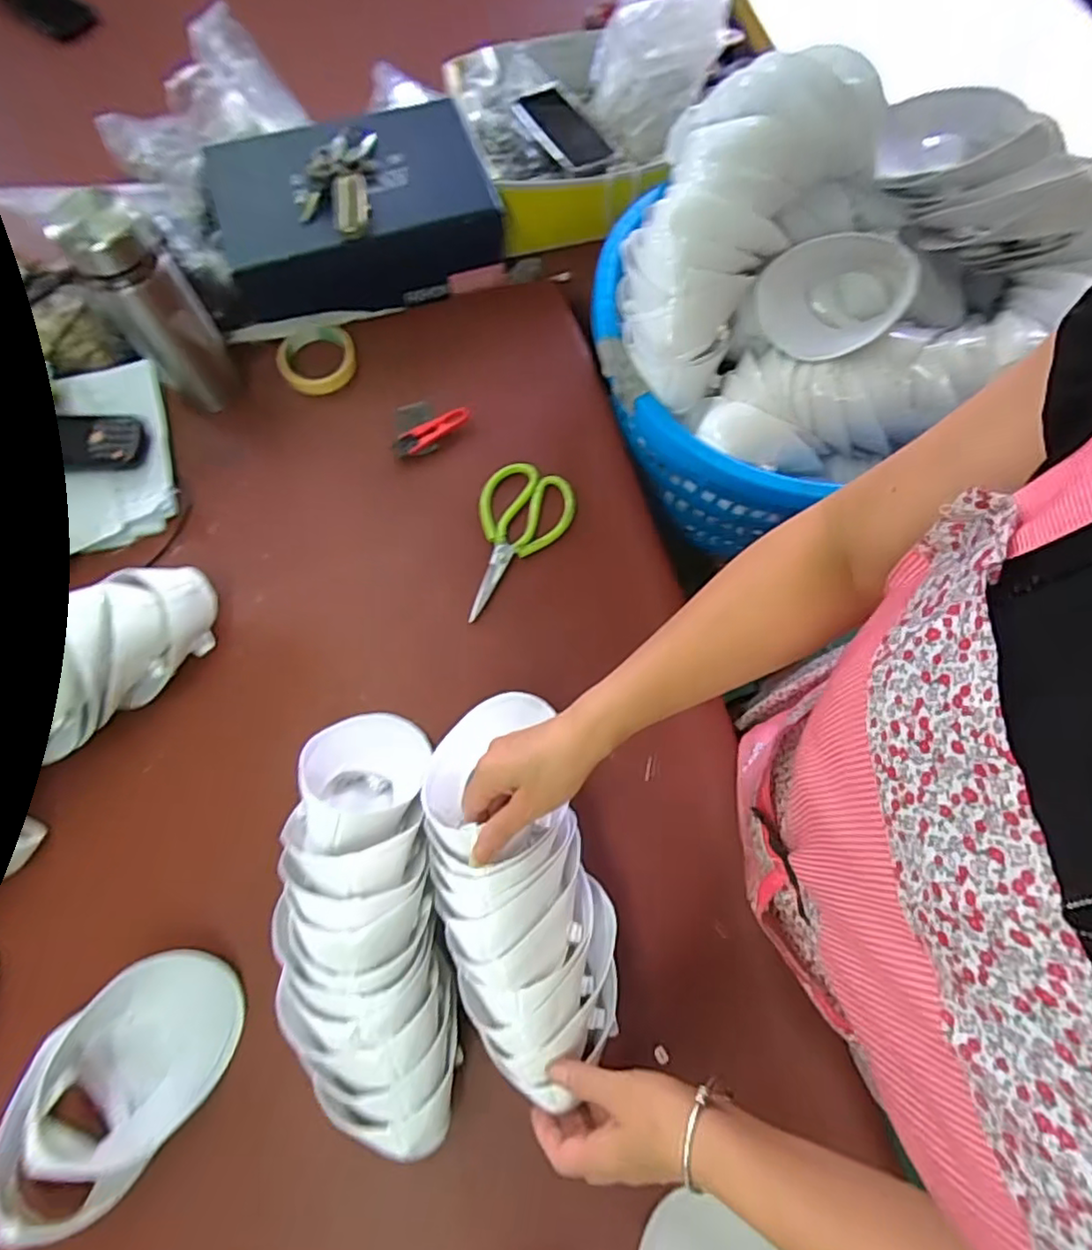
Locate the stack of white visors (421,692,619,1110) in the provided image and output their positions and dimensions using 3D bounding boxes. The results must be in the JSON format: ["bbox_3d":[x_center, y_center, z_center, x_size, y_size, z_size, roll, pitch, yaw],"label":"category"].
[{"bbox_3d":[-0.021,0.210,0.524,0.126,0.085,0.310,-17,66,-7],"label":"stack of white visors"}]

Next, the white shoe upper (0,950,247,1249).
[{"bbox_3d":[-0.346,0.368,0.500,0.120,0.073,0.202,36,73,11],"label":"white shoe upper"}]

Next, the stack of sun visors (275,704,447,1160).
[{"bbox_3d":[-0.154,0.242,0.530,0.122,0.110,0.354,-7,71,-4],"label":"stack of sun visors"}]

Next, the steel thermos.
[{"bbox_3d":[-0.409,-0.332,0.663,0.083,0.212,0.073,-35,75,-13],"label":"steel thermos"}]

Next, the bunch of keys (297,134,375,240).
[{"bbox_3d":[-0.247,-0.520,0.734,0.083,0.023,0.151,-1,70,-2],"label":"bunch of keys"}]

